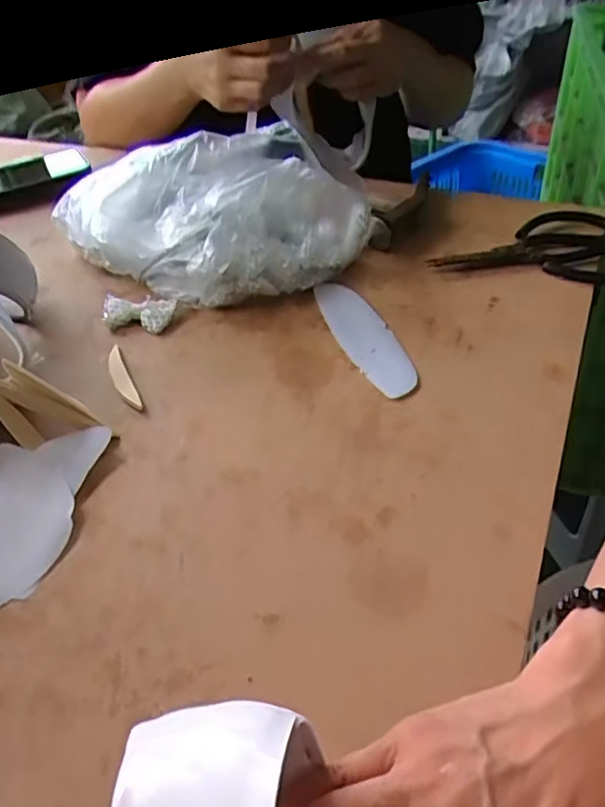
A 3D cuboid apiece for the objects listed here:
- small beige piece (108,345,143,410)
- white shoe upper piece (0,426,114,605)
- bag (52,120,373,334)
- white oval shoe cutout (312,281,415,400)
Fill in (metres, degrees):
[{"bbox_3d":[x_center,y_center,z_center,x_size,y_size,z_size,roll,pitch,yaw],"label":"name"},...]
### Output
[{"bbox_3d":[-0.127,-0.018,0.436,0.013,0.006,0.071,-19,44,-18],"label":"small beige piece"},{"bbox_3d":[-0.156,0.057,0.352,0.059,0.012,0.112,3,42,6],"label":"white shoe upper piece"},{"bbox_3d":[-0.066,-0.146,0.498,0.221,0.105,0.104,-16,43,-14],"label":"bag"},{"bbox_3d":[0.045,-0.052,0.469,0.038,0.010,0.139,-13,42,-12],"label":"white oval shoe cutout"}]

